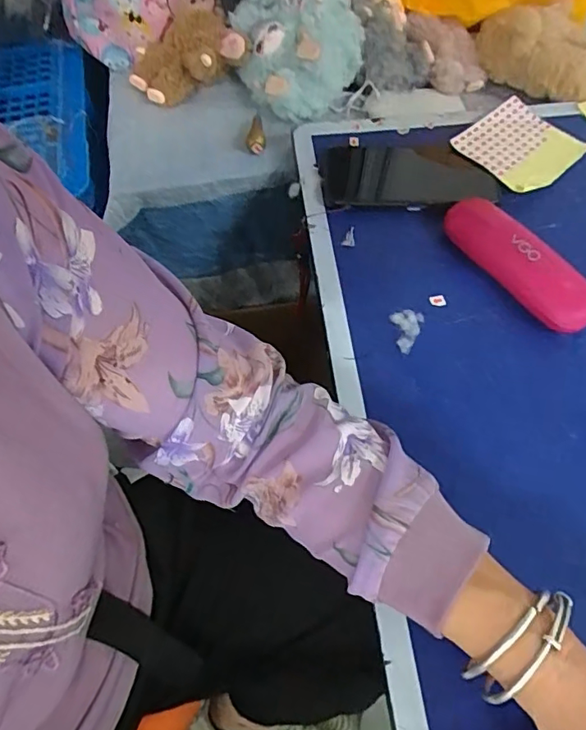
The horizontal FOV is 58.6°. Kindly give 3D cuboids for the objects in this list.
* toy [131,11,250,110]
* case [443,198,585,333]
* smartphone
[{"bbox_3d":[-0.122,-0.353,0.597,0.128,0.055,0.088,-17,63,-8],"label":"toy"},{"bbox_3d":[0.194,-0.088,0.451,0.038,0.038,0.148,-35,66,-16],"label":"case"},{"bbox_3d":[0.113,-0.185,0.512,0.164,0.014,0.083,4,62,3],"label":"smartphone"}]

